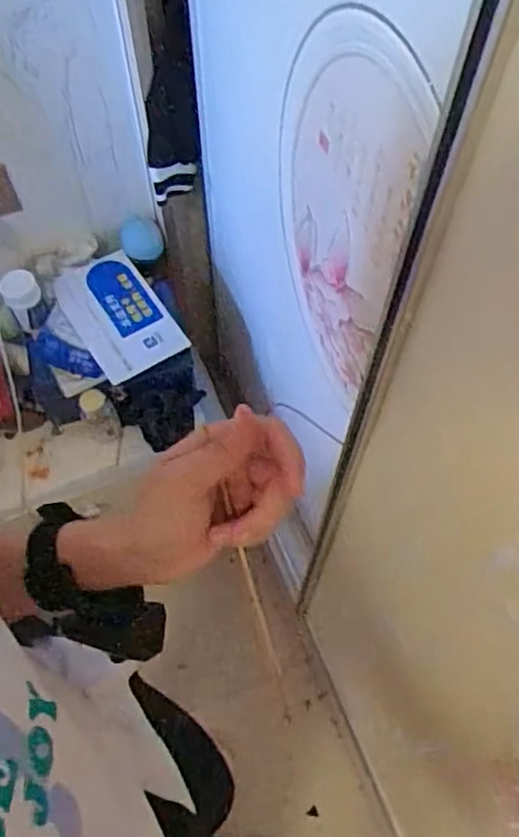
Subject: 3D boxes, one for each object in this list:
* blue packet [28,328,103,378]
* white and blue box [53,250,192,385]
[{"bbox_3d":[-0.290,-0.092,0.963,0.130,0.029,0.047,25,65,12],"label":"blue packet"},{"bbox_3d":[-0.215,-0.158,0.993,0.128,0.019,0.202,-32,75,-11],"label":"white and blue box"}]

